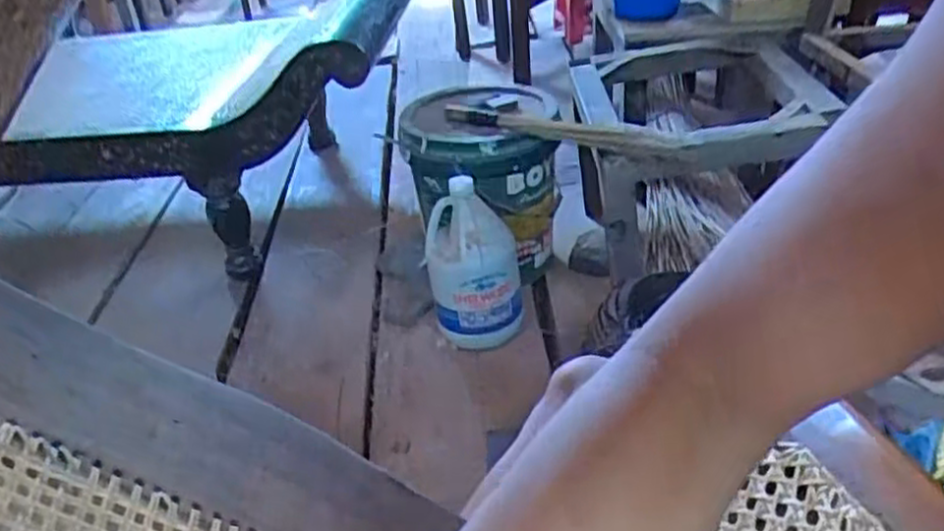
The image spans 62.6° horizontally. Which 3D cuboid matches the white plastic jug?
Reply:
[{"bbox_3d":[-0.002,0.005,1.338,0.130,0.292,0.139,-20,34,-23],"label":"white plastic jug"}]

